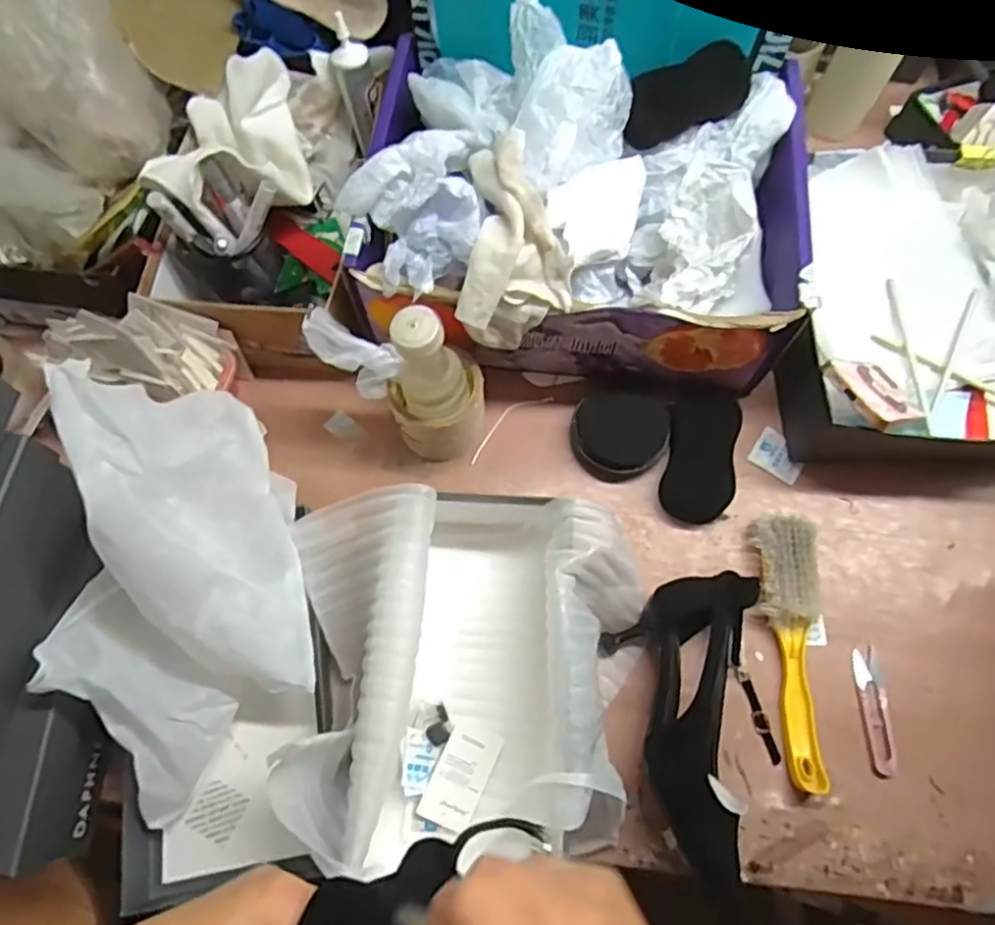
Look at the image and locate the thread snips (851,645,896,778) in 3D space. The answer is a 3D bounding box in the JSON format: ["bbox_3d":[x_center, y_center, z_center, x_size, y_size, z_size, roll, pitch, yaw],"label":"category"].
[{"bbox_3d":[0.324,0.211,0.574,0.022,0.005,0.101,0,69,1],"label":"thread snips"}]

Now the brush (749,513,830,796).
[{"bbox_3d":[0.255,0.157,0.581,0.048,0.032,0.227,3,69,3],"label":"brush"}]

